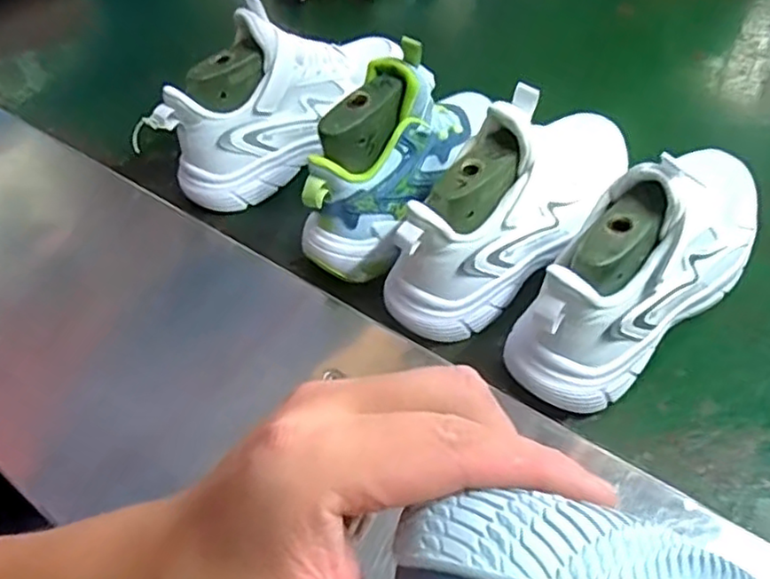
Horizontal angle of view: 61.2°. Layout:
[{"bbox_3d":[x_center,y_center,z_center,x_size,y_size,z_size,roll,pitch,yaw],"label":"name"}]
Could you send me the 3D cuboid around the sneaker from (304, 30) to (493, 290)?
[{"bbox_3d":[0.010,-0.122,0.543,0.071,0.128,0.209,23,55,24],"label":"sneaker"}]

